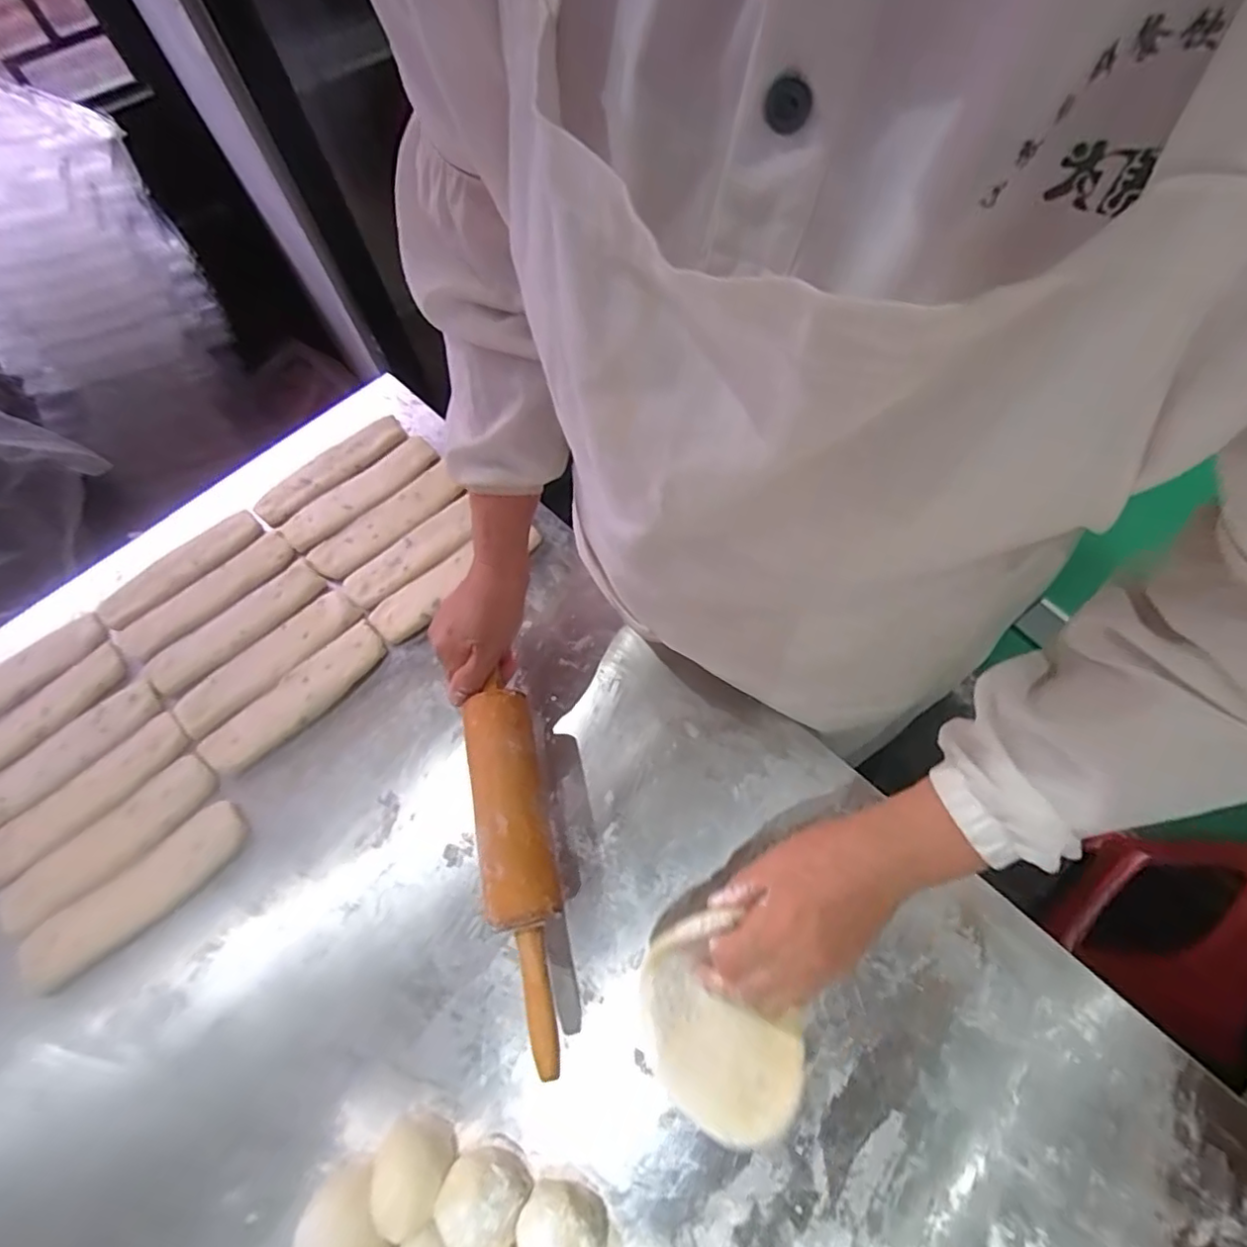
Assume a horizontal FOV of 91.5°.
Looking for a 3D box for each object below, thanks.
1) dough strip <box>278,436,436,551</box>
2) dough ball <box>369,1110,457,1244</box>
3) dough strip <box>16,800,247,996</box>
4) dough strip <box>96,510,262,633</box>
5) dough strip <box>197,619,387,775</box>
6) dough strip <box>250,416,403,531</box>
[{"bbox_3d":[-0.292,-0.148,0.672,0.054,0.012,0.185,41,73,19],"label":"dough strip"},{"bbox_3d":[-0.143,0.367,0.407,0.050,0.044,0.046,-1,65,3],"label":"dough ball"},{"bbox_3d":[-0.409,0.227,0.511,0.183,0.016,0.054,-37,68,-13],"label":"dough strip"},{"bbox_3d":[-0.470,-0.064,0.643,0.055,0.017,0.170,39,73,19],"label":"dough strip"},{"bbox_3d":[-0.310,0.072,0.580,0.181,0.013,0.056,-40,69,-14],"label":"dough strip"},{"bbox_3d":[-0.331,-0.179,0.686,0.049,0.022,0.183,37,72,18],"label":"dough strip"}]

